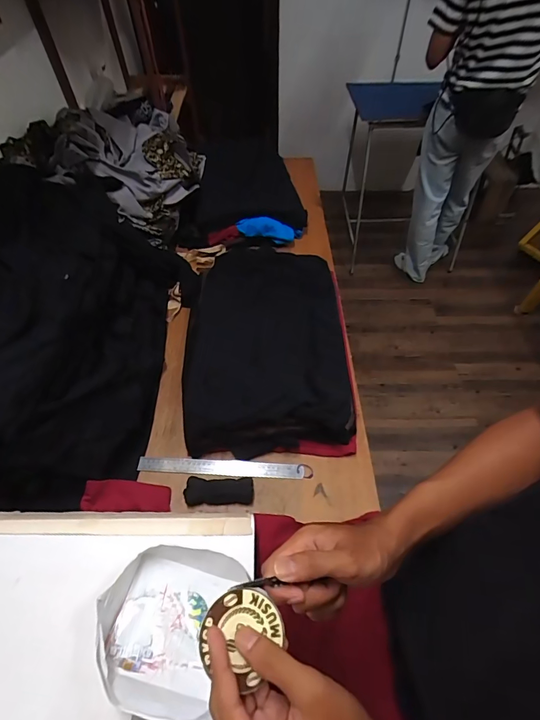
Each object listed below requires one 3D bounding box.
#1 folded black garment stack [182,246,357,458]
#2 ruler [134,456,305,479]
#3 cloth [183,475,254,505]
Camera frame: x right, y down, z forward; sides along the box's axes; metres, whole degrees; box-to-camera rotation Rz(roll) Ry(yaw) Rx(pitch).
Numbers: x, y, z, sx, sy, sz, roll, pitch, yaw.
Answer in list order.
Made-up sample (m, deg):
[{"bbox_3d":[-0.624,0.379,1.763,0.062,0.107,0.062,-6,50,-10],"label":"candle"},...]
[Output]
[{"bbox_3d":[-0.003,-0.053,0.891,0.383,0.103,0.556,-2,54,-2],"label":"folded black garment stack"},{"bbox_3d":[-0.098,0.216,0.755,0.326,0.007,0.031,3,61,0],"label":"ruler"},{"bbox_3d":[-0.096,0.247,0.716,0.126,0.018,0.049,-1,54,-1],"label":"cloth"}]

